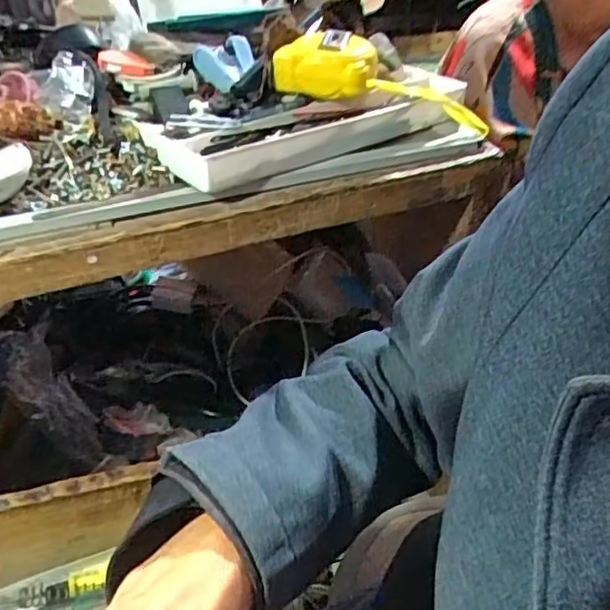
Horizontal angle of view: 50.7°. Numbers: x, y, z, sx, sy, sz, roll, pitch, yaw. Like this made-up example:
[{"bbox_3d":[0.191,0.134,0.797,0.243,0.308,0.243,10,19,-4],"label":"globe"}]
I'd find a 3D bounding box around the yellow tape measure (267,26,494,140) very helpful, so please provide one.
[{"bbox_3d":[0.065,-0.190,0.549,0.184,0.061,0.059,3,37,4],"label":"yellow tape measure"}]

